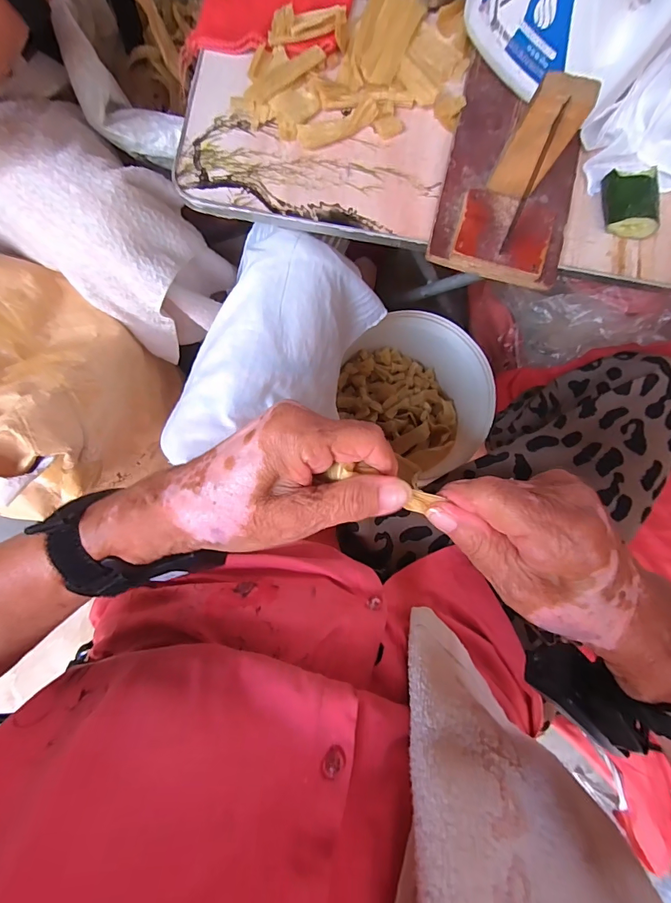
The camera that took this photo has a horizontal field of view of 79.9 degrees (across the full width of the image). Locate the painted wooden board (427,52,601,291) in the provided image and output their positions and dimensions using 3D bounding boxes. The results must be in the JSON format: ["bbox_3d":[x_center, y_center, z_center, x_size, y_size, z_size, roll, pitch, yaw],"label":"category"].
[{"bbox_3d":[0.164,-0.256,0.329,0.115,0.107,0.189,14,85,-3],"label":"painted wooden board"}]

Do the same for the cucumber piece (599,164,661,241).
[{"bbox_3d":[0.266,-0.223,0.363,0.041,0.040,0.060,-10,86,-5],"label":"cucumber piece"}]

